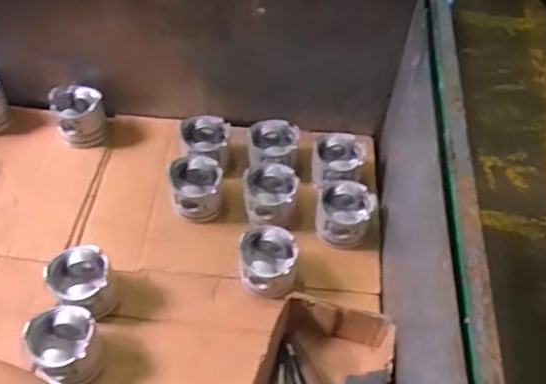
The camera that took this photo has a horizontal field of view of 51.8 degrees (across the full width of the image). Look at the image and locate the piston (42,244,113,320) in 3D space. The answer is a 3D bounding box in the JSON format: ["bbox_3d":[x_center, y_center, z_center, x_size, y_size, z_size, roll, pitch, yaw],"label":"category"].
[{"bbox_3d":[-0.296,0.142,0.874,0.093,0.074,0.092,-3,53,-6],"label":"piston"}]

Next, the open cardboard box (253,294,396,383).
[{"bbox_3d":[0.077,0.259,0.825,0.170,0.111,0.161,19,54,11],"label":"open cardboard box"}]

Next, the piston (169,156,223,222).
[{"bbox_3d":[-0.140,-0.006,1.032,0.088,0.085,0.102,-4,53,-7],"label":"piston"}]

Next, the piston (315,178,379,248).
[{"bbox_3d":[0.128,0.037,1.002,0.093,0.073,0.097,2,53,-2],"label":"piston"}]

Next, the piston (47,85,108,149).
[{"bbox_3d":[-0.375,-0.150,1.094,0.094,0.076,0.101,-19,56,-17],"label":"piston"}]

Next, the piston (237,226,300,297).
[{"bbox_3d":[-0.009,0.120,0.947,0.095,0.081,0.099,2,53,-2],"label":"piston"}]

